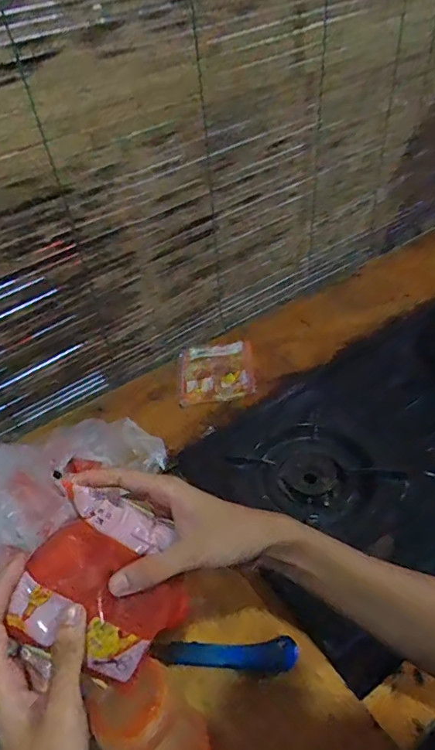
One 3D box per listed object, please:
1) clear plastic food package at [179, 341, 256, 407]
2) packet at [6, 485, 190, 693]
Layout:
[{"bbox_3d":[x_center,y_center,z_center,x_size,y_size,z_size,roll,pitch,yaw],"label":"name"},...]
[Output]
[{"bbox_3d":[-0.003,-0.007,0.868,0.132,0.016,0.138,-5,42,3],"label":"clear plastic food package"},{"bbox_3d":[-0.078,0.154,0.344,0.115,0.028,0.122,26,76,-17],"label":"packet"}]

